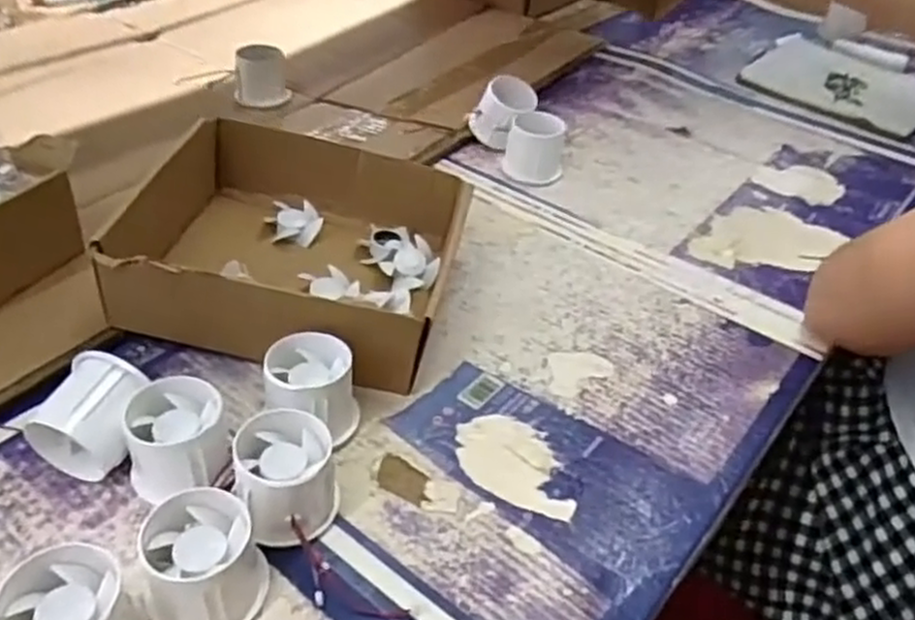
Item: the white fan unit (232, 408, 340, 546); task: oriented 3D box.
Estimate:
[{"bbox_3d":[-0.091,0.090,0.413,0.050,0.048,0.058,-3,40,-11],"label":"white fan unit"}]

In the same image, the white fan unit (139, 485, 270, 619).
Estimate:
[{"bbox_3d":[-0.121,0.122,0.373,0.053,0.049,0.052,3,39,-3],"label":"white fan unit"}]

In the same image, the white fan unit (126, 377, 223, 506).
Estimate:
[{"bbox_3d":[-0.156,0.074,0.429,0.050,0.049,0.058,-7,40,-15],"label":"white fan unit"}]

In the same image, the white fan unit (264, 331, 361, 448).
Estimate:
[{"bbox_3d":[-0.087,0.050,0.469,0.052,0.049,0.056,13,39,9],"label":"white fan unit"}]

